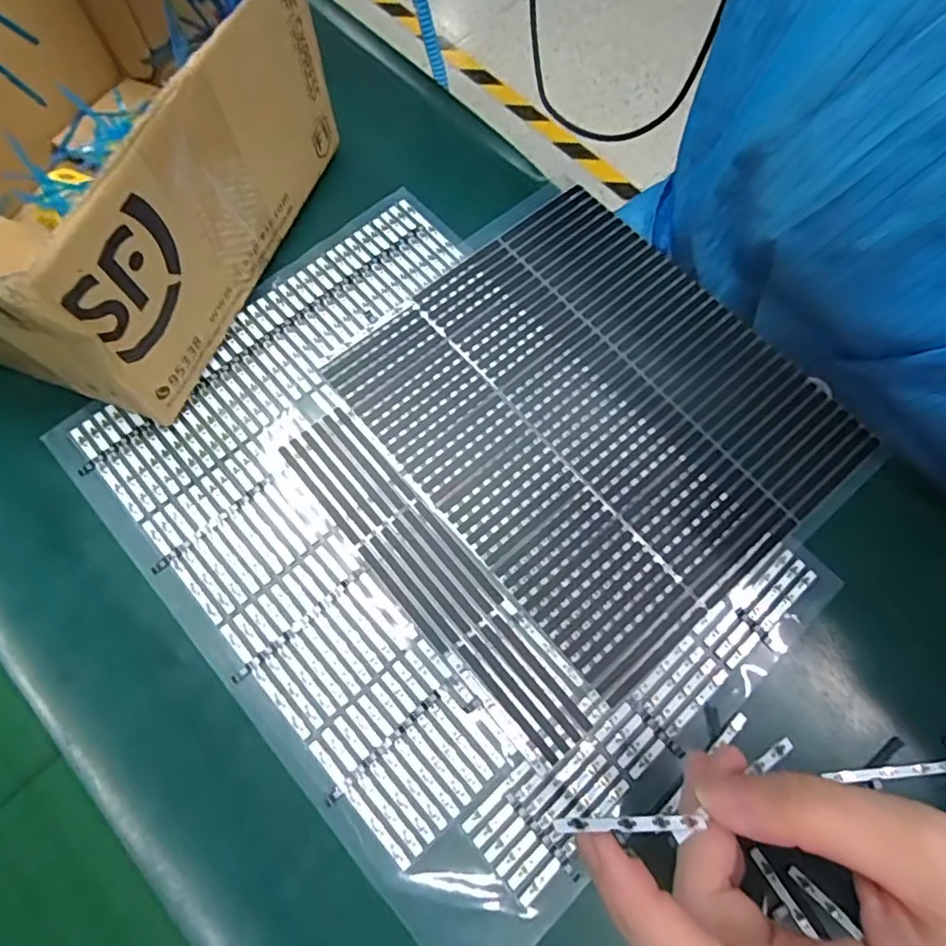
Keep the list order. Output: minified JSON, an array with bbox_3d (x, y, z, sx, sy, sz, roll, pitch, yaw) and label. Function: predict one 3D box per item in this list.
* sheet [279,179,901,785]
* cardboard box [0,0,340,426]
[{"bbox_3d":[0.043,-0.023,0.280,0.221,0.004,0.210,-40,77,-13],"label":"sheet"},{"bbox_3d":[-0.178,-0.148,0.267,0.152,0.103,0.195,20,73,5],"label":"cardboard box"}]

